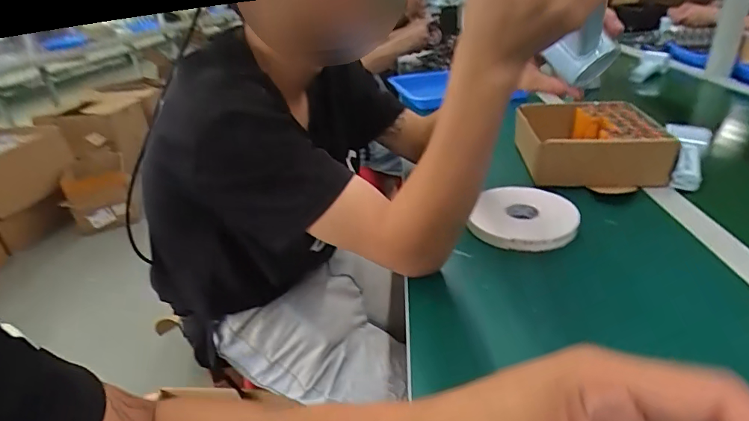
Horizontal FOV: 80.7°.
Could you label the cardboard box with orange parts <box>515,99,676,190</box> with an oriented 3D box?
[{"bbox_3d":[0.343,-0.116,0.717,0.195,0.066,0.207,-1,29,6],"label":"cardboard box with orange parts"}]

